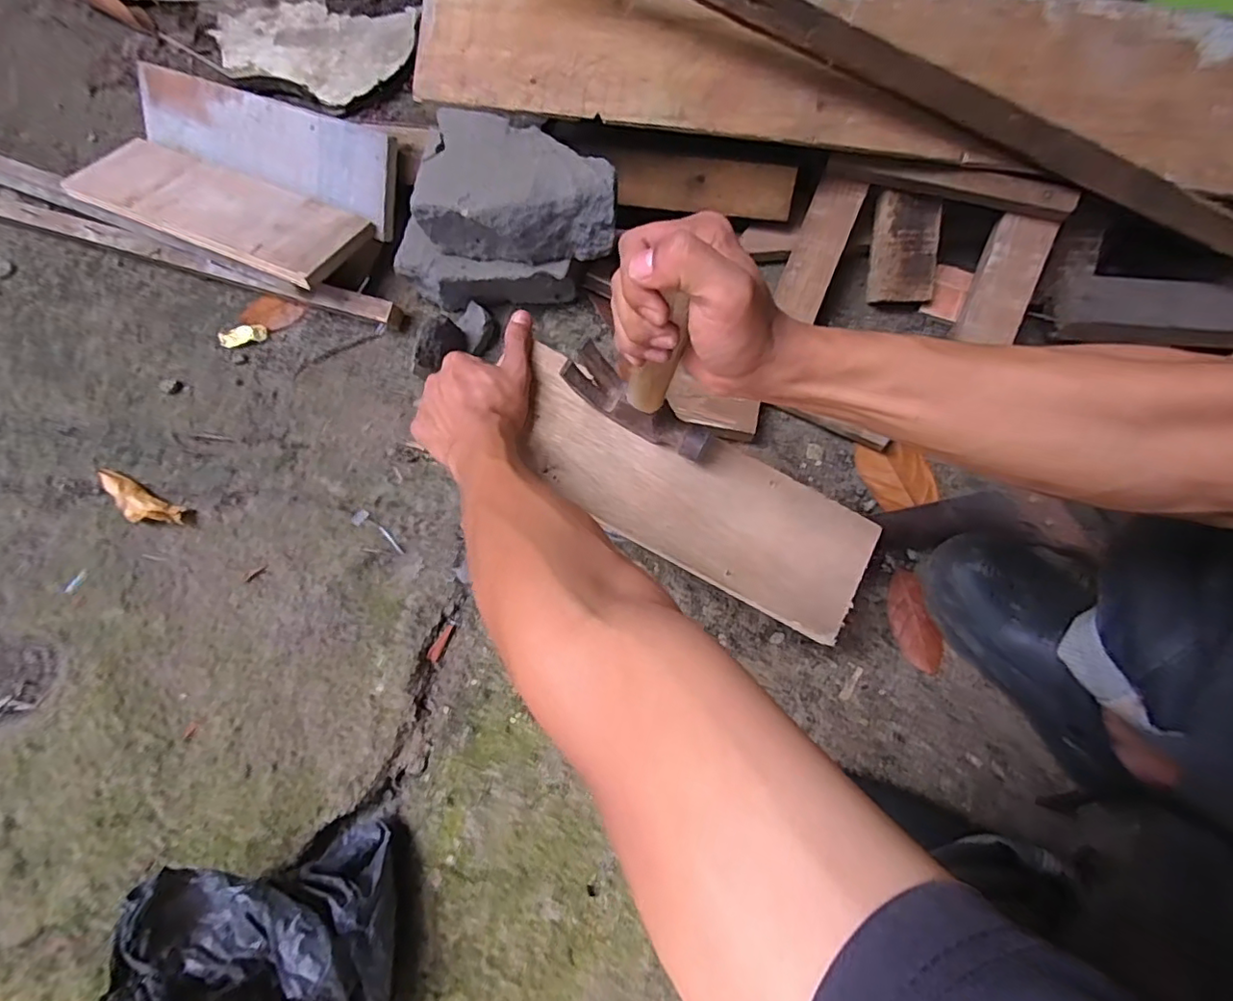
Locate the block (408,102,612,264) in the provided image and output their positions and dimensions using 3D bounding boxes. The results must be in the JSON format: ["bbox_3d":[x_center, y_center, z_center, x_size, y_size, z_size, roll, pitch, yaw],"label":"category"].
[{"bbox_3d":[-0.094,-0.315,0.605,0.188,0.074,0.120,11,75,3],"label":"block"}]

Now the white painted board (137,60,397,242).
[{"bbox_3d":[-0.419,-0.421,0.688,0.353,0.020,0.097,22,116,8],"label":"white painted board"}]

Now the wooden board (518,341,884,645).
[{"bbox_3d":[0.060,-0.004,0.491,0.318,0.012,0.108,28,76,1],"label":"wooden board"}]

